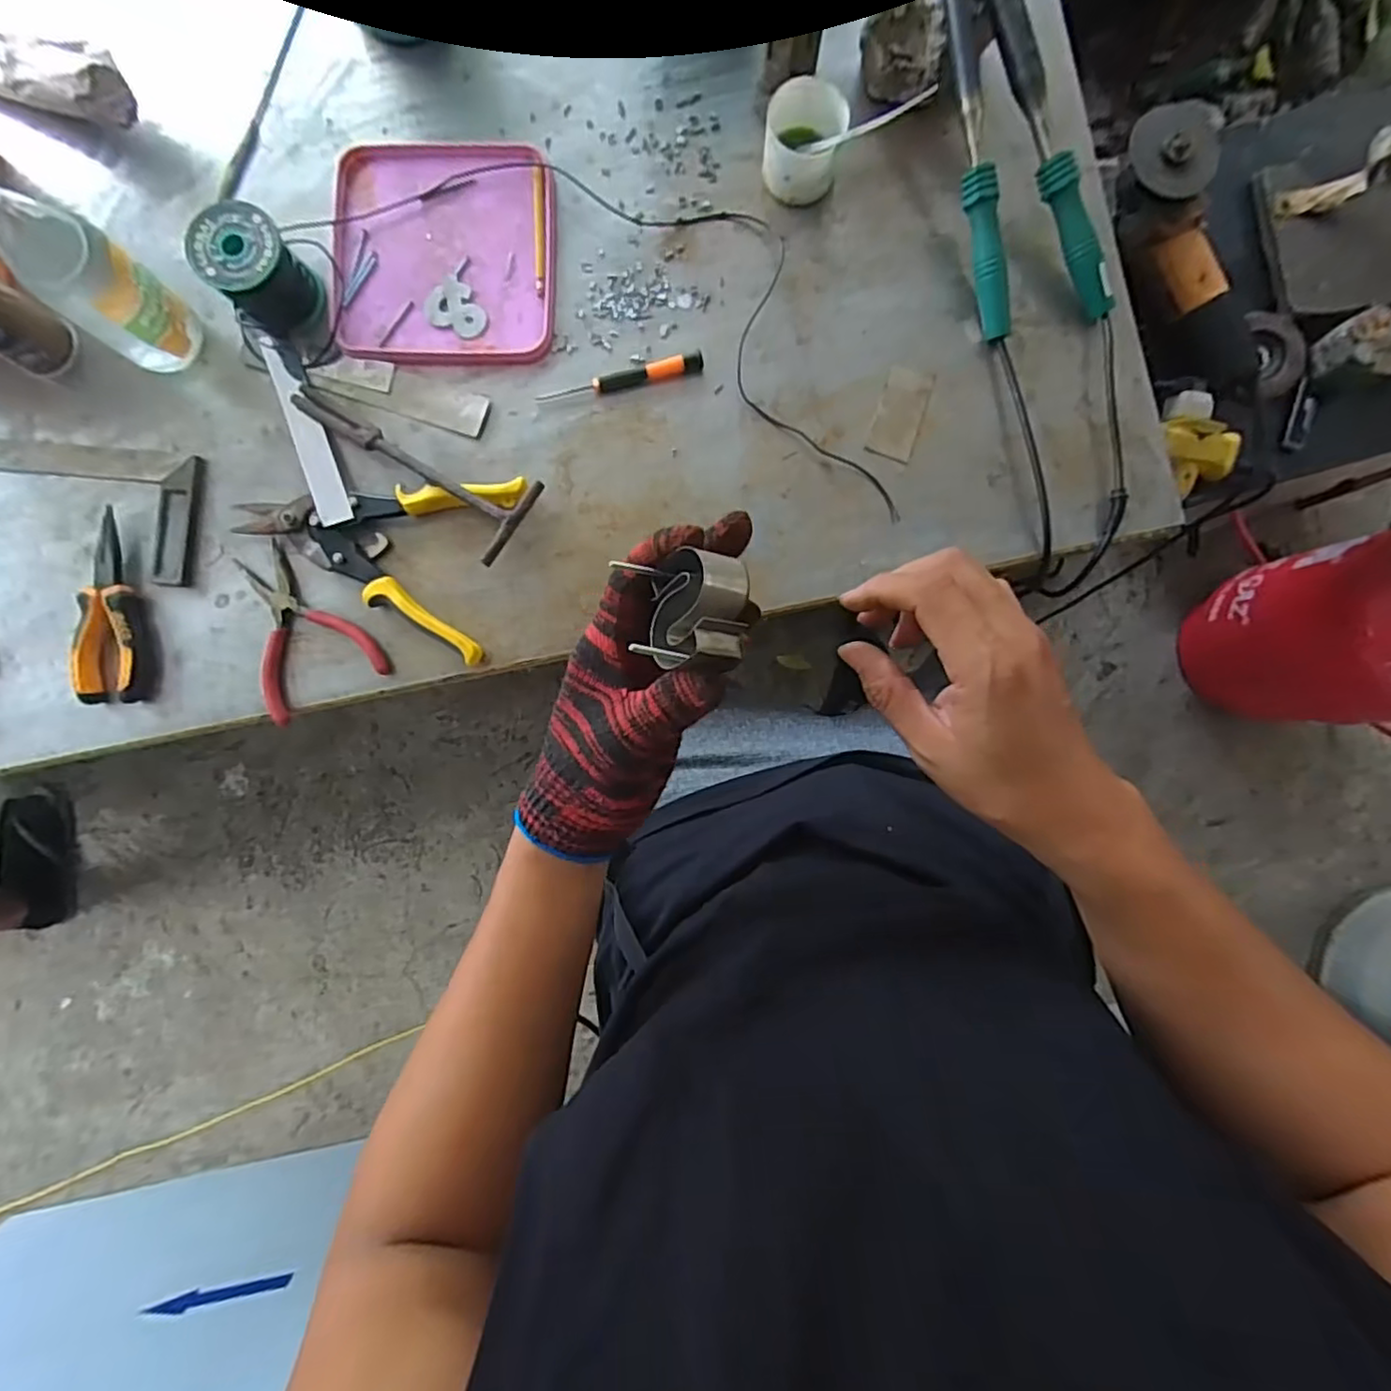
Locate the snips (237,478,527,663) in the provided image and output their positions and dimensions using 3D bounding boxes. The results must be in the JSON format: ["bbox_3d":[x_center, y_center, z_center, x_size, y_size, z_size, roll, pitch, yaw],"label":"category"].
[{"bbox_3d":[-0.273,-0.133,0.546,0.234,0.025,0.148,16,87,-1],"label":"snips"}]

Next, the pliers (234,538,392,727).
[{"bbox_3d":[-0.333,-0.058,0.548,0.102,0.011,0.137,-29,88,-3],"label":"pliers"}]

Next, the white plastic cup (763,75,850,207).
[{"bbox_3d":[0.089,-0.459,0.552,0.064,0.053,0.071,11,87,-1],"label":"white plastic cup"}]

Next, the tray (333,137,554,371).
[{"bbox_3d":[-0.214,-0.385,0.566,0.183,0.011,0.198,-2,87,-2],"label":"tray"}]

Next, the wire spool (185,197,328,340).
[{"bbox_3d":[-0.353,-0.342,0.534,0.069,0.062,0.078,-42,89,-3],"label":"wire spool"}]

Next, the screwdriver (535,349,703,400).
[{"bbox_3d":[-0.063,-0.270,0.561,0.142,0.014,0.016,-14,87,-2],"label":"screwdriver"}]

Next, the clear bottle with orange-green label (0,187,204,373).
[{"bbox_3d":[-0.444,-0.305,0.482,0.056,0.173,0.063,36,87,1],"label":"clear bottle with orange-green label"}]

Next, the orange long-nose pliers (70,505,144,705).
[{"bbox_3d":[-0.485,-0.073,0.543,0.045,0.022,0.155,-3,87,-2],"label":"orange long-nose pliers"}]

